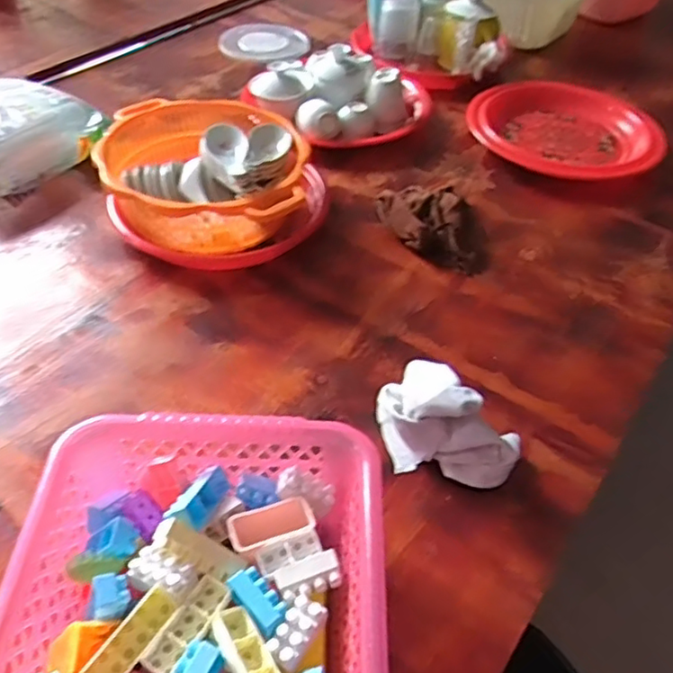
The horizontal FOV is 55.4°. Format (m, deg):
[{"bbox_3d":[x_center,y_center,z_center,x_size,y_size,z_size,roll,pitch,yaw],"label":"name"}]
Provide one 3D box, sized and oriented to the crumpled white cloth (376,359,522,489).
[{"bbox_3d":[0.085,0.068,0.507,0.073,0.065,0.116,-33,57,-29],"label":"crumpled white cloth"}]

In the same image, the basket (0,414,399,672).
[{"bbox_3d":[-0.077,0.194,0.370,0.223,0.081,0.296,2,47,-1],"label":"basket"}]

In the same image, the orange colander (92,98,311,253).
[{"bbox_3d":[-0.144,-0.178,0.711,0.217,0.081,0.225,0,47,-4],"label":"orange colander"}]

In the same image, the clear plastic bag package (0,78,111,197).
[{"bbox_3d":[-0.406,-0.255,0.784,0.173,0.063,0.183,29,52,22],"label":"clear plastic bag package"}]

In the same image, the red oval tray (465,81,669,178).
[{"bbox_3d":[0.304,-0.277,0.852,0.225,0.044,0.197,-6,48,-9],"label":"red oval tray"}]

